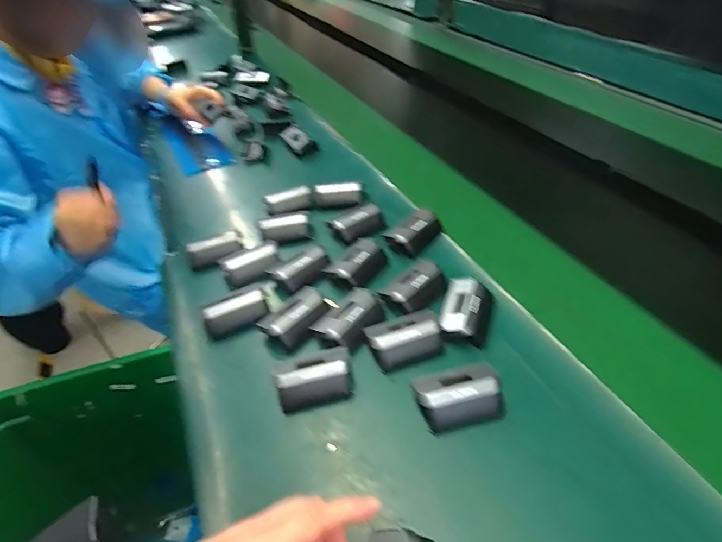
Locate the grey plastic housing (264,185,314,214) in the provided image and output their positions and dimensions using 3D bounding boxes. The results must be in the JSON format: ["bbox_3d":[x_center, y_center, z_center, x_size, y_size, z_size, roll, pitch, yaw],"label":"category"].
[{"bbox_3d":[-0.107,-0.104,0.612,0.067,0.025,0.026,-8,43,-4],"label":"grey plastic housing"}]

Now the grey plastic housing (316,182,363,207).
[{"bbox_3d":[-0.033,-0.115,0.611,0.068,0.022,0.028,-4,43,0],"label":"grey plastic housing"}]

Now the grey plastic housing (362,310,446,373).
[{"bbox_3d":[0.045,0.069,0.421,0.074,0.025,0.045,-17,44,-13],"label":"grey plastic housing"}]

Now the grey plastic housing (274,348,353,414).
[{"bbox_3d":[-0.043,0.101,0.392,0.070,0.035,0.040,-13,43,-9],"label":"grey plastic housing"}]

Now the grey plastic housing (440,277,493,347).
[{"bbox_3d":[0.111,0.041,0.432,0.048,0.025,0.071,12,45,17],"label":"grey plastic housing"}]

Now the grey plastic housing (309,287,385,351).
[{"bbox_3d":[-0.009,0.053,0.440,0.076,0.028,0.046,-36,51,-30],"label":"grey plastic housing"}]

